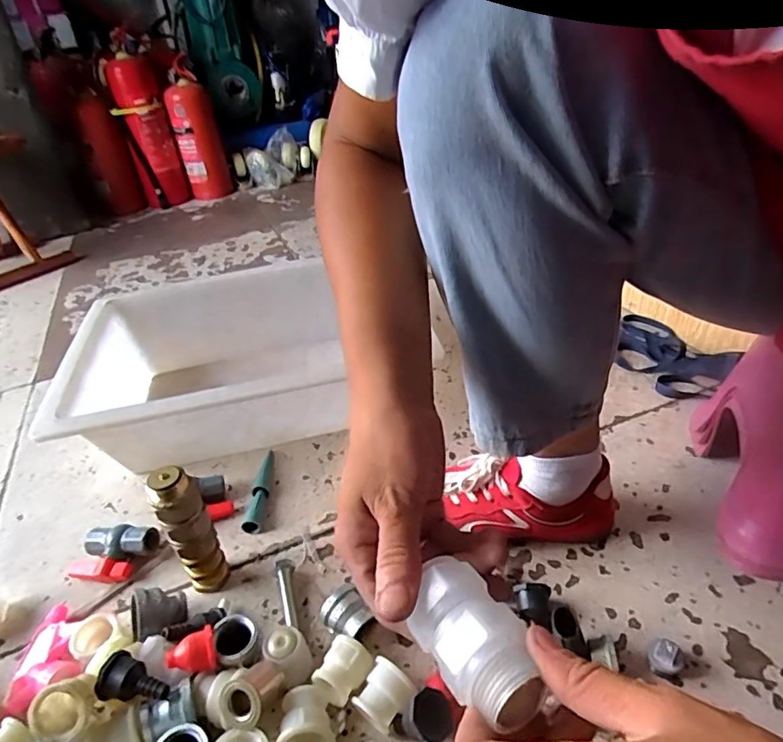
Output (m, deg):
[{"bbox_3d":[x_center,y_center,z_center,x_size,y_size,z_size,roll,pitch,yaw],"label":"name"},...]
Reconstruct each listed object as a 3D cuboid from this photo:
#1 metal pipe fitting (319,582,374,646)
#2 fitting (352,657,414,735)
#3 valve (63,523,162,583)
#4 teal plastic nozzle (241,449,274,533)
[{"bbox_3d":[-0.039,0.219,0.476,0.033,0.038,0.039,-31,41,-31],"label":"metal pipe fitting"},{"bbox_3d":[-0.006,0.255,0.420,0.036,0.031,0.039,18,41,31],"label":"fitting"},{"bbox_3d":[-0.294,0.191,0.562,0.089,0.035,0.052,0,35,9],"label":"valve"},{"bbox_3d":[-0.152,0.136,0.631,0.022,0.020,0.119,-3,35,4],"label":"teal plastic nozzle"}]

